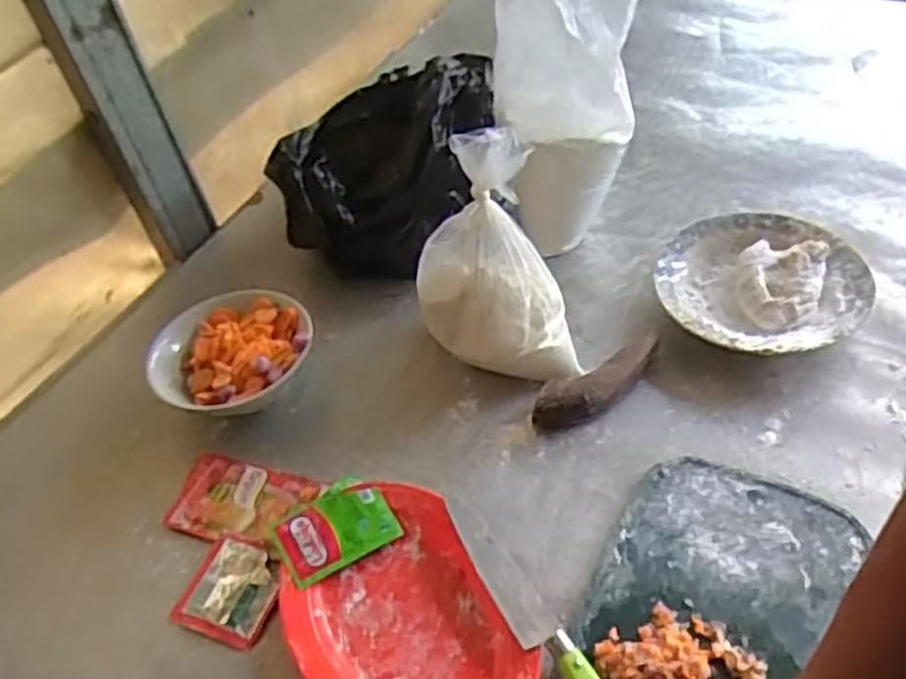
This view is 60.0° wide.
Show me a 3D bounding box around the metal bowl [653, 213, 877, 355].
[{"bbox_3d":[0.309,-0.052,0.789,0.201,0.050,0.187,-3,47,4],"label":"metal bowl"}]

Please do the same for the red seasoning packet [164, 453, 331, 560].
[{"bbox_3d":[-0.183,0.141,0.683,0.129,0.014,0.078,12,50,18],"label":"red seasoning packet"}]

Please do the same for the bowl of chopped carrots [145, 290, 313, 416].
[{"bbox_3d":[-0.207,0.018,0.768,0.139,0.076,0.141,-3,47,4],"label":"bowl of chopped carrots"}]

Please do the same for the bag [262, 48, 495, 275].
[{"bbox_3d":[-0.060,-0.193,0.900,0.282,0.186,0.175,-24,49,-15],"label":"bag"}]

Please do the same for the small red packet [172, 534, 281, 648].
[{"bbox_3d":[-0.175,0.197,0.626,0.076,0.008,0.079,14,50,19],"label":"small red packet"}]

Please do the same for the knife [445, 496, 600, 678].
[{"bbox_3d":[0.059,0.203,0.576,0.035,0.025,0.231,-25,49,-16],"label":"knife"}]

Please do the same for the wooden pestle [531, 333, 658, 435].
[{"bbox_3d":[0.139,0.044,0.733,0.151,0.030,0.047,-25,49,-16],"label":"wooden pestle"}]

